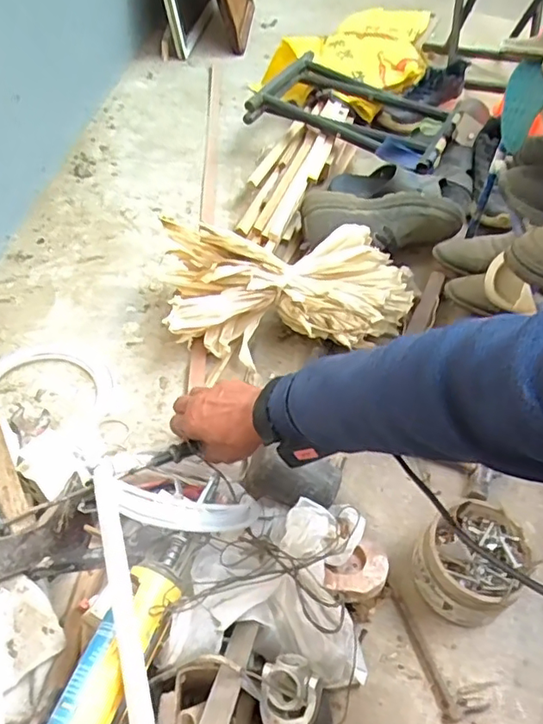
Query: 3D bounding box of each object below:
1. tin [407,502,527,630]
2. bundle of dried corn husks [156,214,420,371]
[{"bbox_3d":[0.209,0.212,0.589,0.100,0.093,0.099,2,49,-3],"label":"tin"},{"bbox_3d":[0.029,-0.094,0.795,0.346,0.155,0.149,-5,48,-9],"label":"bundle of dried corn husks"}]

